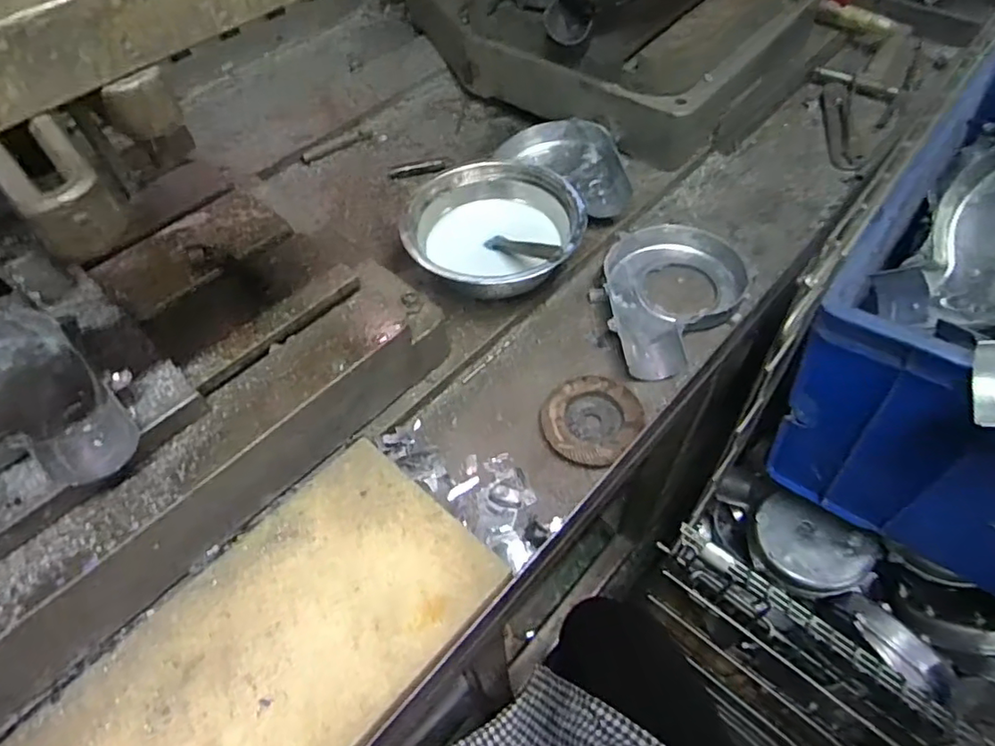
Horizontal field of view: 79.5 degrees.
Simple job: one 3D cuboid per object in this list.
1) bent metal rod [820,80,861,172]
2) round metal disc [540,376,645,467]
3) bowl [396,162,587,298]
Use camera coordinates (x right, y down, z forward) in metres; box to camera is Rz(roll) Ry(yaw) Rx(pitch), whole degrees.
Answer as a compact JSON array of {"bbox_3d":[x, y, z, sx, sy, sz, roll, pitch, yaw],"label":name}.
[{"bbox_3d":[0.477,-0.348,0.830,0.041,0.014,0.196,11,56,10],"label":"bent metal rod"},{"bbox_3d":[0.088,0.044,0.564,0.087,0.019,0.090,-1,55,2],"label":"round metal disc"},{"bbox_3d":[-0.005,-0.150,0.633,0.181,0.061,0.161,8,55,8],"label":"bowl"}]

